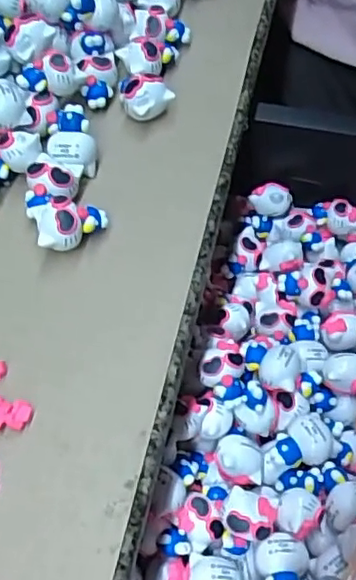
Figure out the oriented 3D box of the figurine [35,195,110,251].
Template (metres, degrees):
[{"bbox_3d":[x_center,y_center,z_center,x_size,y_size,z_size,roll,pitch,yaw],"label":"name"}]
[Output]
[{"bbox_3d":[-0.053,-0.034,0.300,0.034,0.020,0.025,-31,61,-17],"label":"figurine"}]

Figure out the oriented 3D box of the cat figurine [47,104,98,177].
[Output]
[{"bbox_3d":[-0.056,-0.077,0.323,0.024,0.023,0.038,-16,58,-8],"label":"cat figurine"}]

